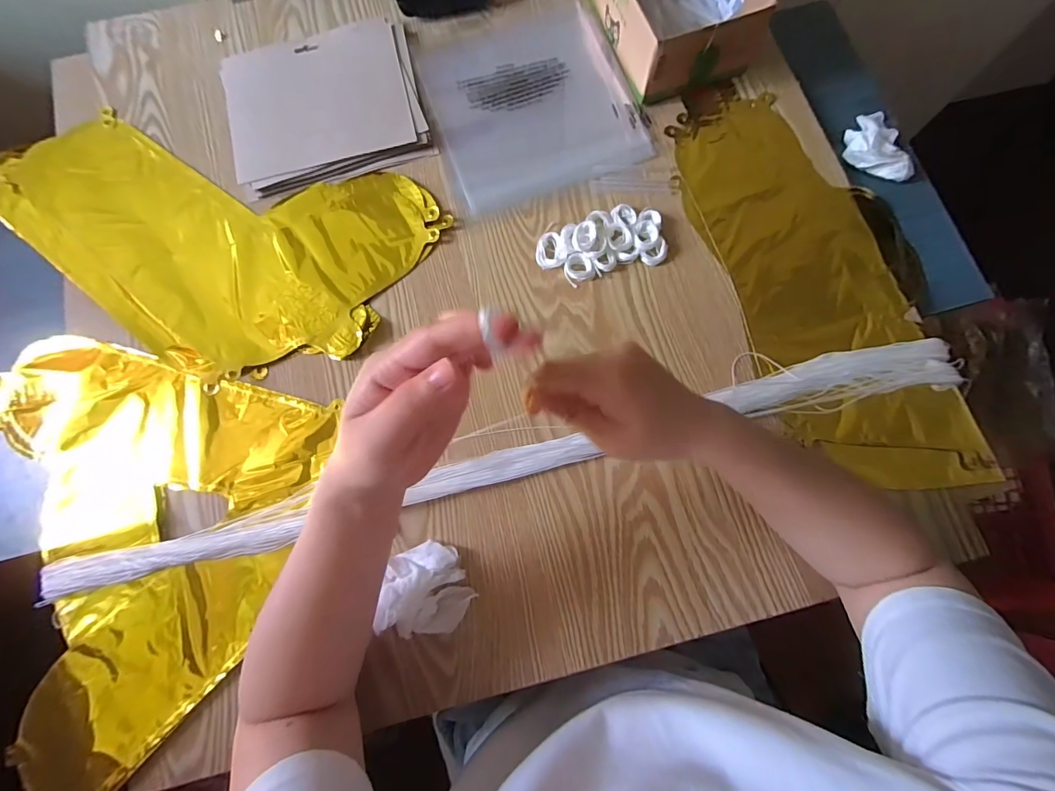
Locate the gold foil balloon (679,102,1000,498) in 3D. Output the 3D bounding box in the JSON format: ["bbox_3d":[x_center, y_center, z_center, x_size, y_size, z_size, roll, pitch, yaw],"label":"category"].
[{"bbox_3d":[0.271,-0.110,0.420,0.155,0.008,0.410,-15,77,-2],"label":"gold foil balloon"}]

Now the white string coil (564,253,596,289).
[{"bbox_3d":[0.050,-0.125,0.435,0.028,0.010,0.029,0,77,2],"label":"white string coil"}]

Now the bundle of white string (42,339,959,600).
[{"bbox_3d":[-0.013,0.059,0.391,0.813,0.019,0.043,-13,77,-1],"label":"bundle of white string"}]

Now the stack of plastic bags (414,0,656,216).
[{"bbox_3d":[0.002,-0.327,0.489,0.211,0.008,0.235,-20,77,-3],"label":"stack of plastic bags"}]

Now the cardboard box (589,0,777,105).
[{"bbox_3d":[0.153,-0.427,0.473,0.134,0.070,0.198,-18,77,-2],"label":"cardboard box"}]

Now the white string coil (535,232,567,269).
[{"bbox_3d":[0.023,-0.144,0.442,0.030,0.008,0.037,-12,77,-1],"label":"white string coil"}]

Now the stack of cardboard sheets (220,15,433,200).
[{"bbox_3d":[-0.221,-0.316,0.481,0.203,0.012,0.180,-16,77,-2],"label":"stack of cardboard sheets"}]

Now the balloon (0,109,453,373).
[{"bbox_3d":[-0.326,-0.155,0.446,0.436,0.016,0.231,14,78,5],"label":"balloon"}]

